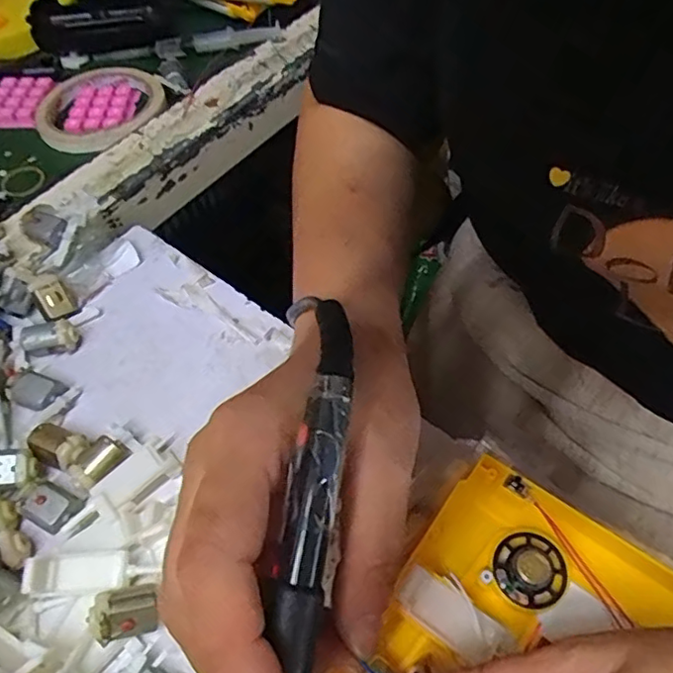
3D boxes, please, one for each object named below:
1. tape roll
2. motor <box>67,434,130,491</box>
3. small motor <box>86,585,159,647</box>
[{"bbox_3d":[-0.185,-0.178,0.457,0.096,0.013,0.096,-1,55,1],"label":"tape roll"},{"bbox_3d":[-0.119,0.065,0.293,0.028,0.015,0.018,-39,62,-22],"label":"motor"},{"bbox_3d":[-0.091,0.117,0.247,0.026,0.013,0.018,-1,76,-25],"label":"small motor"}]

